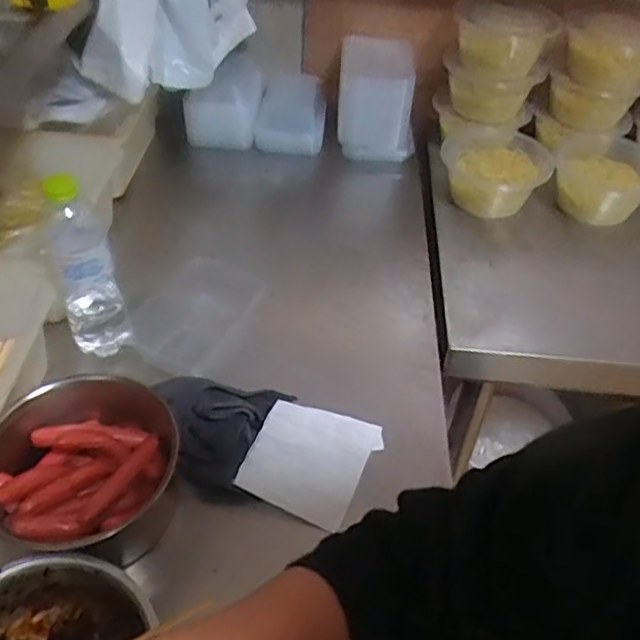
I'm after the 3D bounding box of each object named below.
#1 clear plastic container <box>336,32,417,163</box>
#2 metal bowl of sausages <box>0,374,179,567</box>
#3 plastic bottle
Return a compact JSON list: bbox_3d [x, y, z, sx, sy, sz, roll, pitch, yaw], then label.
[{"bbox_3d":[0.088,-0.363,1.044,0.144,0.191,0.054,24,45,31],"label":"clear plastic container"},{"bbox_3d":[-0.231,0.131,0.606,0.167,0.095,0.172,1,49,-2],"label":"metal bowl of sausages"},{"bbox_3d":[-0.260,-0.054,0.697,0.067,0.218,0.057,-18,52,-18],"label":"plastic bottle"}]

